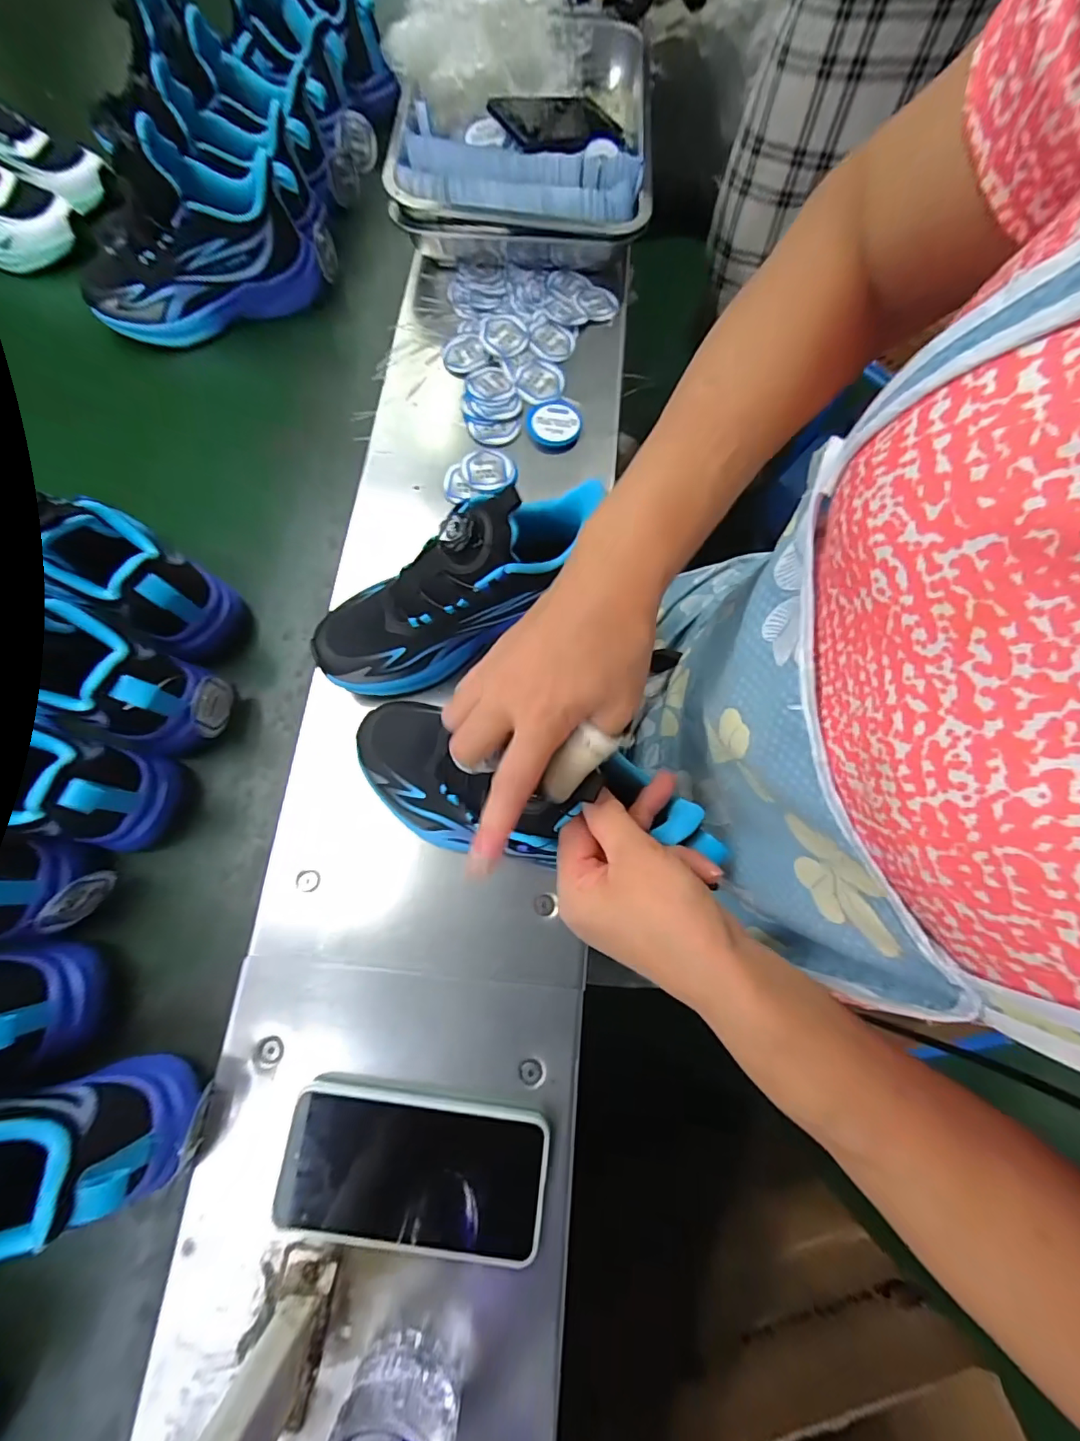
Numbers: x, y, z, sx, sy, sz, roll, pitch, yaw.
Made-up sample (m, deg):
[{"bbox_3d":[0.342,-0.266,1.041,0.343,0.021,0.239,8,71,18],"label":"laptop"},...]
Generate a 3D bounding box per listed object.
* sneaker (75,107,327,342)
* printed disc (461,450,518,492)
[{"bbox_3d":[-0.353,-0.473,0.508,0.243,0.136,0.108,-8,73,-2],"label":"sneaker"},{"bbox_3d":[-0.048,-0.233,0.475,0.052,0.005,0.045,42,78,12],"label":"printed disc"}]

